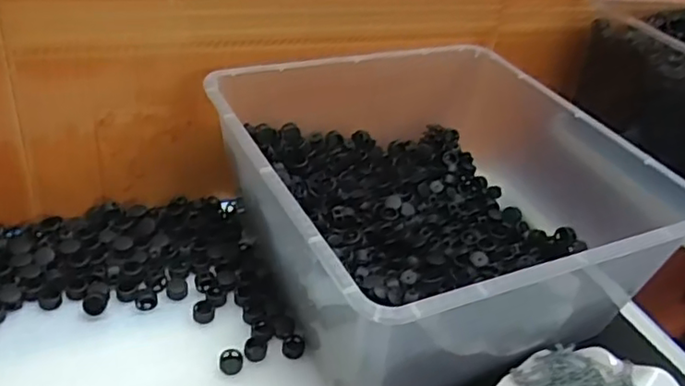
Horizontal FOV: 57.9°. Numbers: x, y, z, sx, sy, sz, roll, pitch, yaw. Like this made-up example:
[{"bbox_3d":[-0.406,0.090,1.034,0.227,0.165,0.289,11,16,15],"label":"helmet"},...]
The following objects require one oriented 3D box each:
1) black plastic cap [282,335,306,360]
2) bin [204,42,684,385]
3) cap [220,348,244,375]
[{"bbox_3d":[-0.038,0.119,0.480,0.018,0.004,0.019,7,37,-5],"label":"black plastic cap"},{"bbox_3d":[0.074,-0.006,0.530,0.320,0.140,0.337,-12,43,-25],"label":"bin"},{"bbox_3d":[-0.083,0.125,0.460,0.017,0.007,0.019,2,37,-11],"label":"cap"}]

